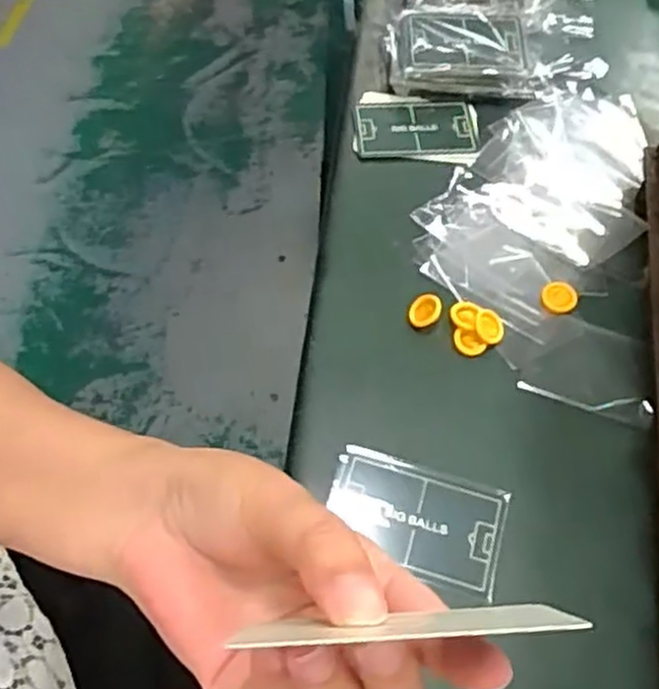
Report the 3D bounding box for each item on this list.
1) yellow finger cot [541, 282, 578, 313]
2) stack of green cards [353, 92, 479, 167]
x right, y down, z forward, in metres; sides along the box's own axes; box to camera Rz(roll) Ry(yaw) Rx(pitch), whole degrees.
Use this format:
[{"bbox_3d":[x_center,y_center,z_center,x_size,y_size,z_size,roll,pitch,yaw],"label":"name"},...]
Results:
[{"bbox_3d":[0.139,-0.029,0.445,0.020,0.004,0.021,1,59,-1],"label":"yellow finger cot"},{"bbox_3d":[0.061,-0.152,0.522,0.086,0.006,0.066,10,59,4],"label":"stack of green cards"}]

